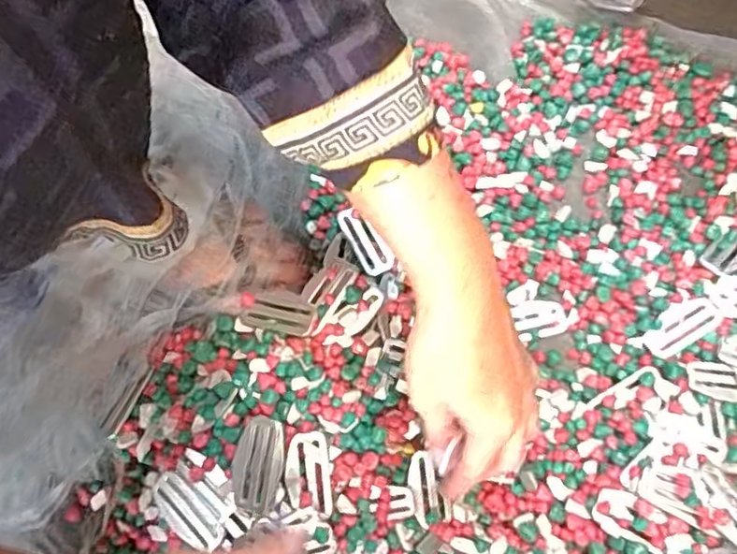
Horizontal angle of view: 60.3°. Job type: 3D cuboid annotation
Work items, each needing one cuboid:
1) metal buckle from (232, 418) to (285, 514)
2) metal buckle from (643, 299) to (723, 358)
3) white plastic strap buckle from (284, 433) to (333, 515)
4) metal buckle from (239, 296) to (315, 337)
[{"bbox_3d":[-0.073,0.124,0.418,0.032,0.012,0.058,12,74,4],"label":"metal buckle"},{"bbox_3d":[0.235,0.040,0.475,0.060,0.004,0.022,-35,72,-1],"label":"metal buckle"},{"bbox_3d":[-0.040,0.130,0.417,0.029,0.006,0.056,-5,97,-9],"label":"white plastic strap buckle"},{"bbox_3d":[-0.064,0.027,0.450,0.056,0.008,0.024,8,72,25],"label":"metal buckle"}]

